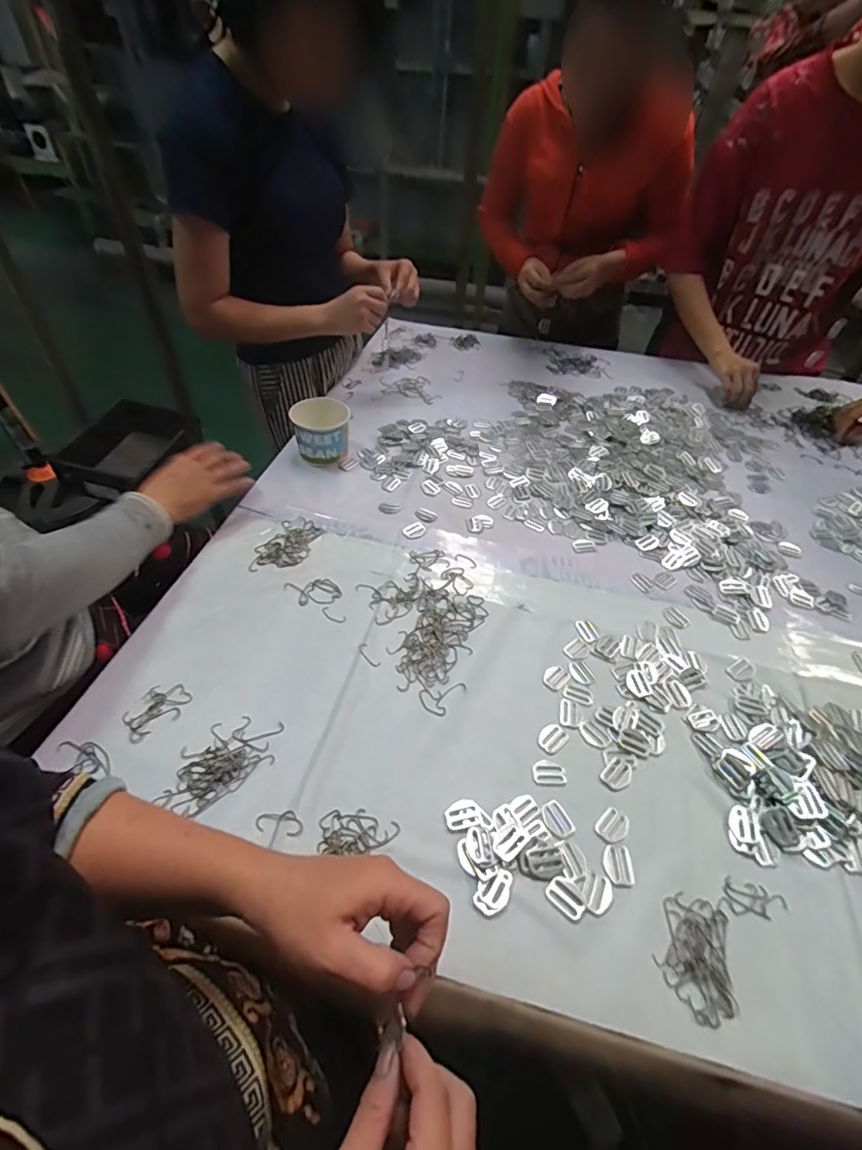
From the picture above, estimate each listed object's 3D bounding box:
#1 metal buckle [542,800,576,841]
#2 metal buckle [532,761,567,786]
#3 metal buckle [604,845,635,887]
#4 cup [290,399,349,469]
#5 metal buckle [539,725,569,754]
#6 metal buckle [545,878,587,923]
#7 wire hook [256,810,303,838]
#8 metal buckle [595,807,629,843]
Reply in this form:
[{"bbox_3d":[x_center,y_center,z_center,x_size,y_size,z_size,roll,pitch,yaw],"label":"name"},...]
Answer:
[{"bbox_3d":[0.115,0.225,0.469,0.025,0.004,0.034,-19,50,-21],"label":"metal buckle"},{"bbox_3d":[0.116,0.193,0.500,0.031,0.004,0.023,1,46,-3],"label":"metal buckle"},{"bbox_3d":[0.164,0.252,0.446,0.024,0.004,0.031,5,46,1],"label":"metal buckle"},{"bbox_3d":[-0.174,-0.226,0.819,0.086,0.078,0.082,2,46,-2],"label":"cup"},{"bbox_3d":[0.126,0.167,0.525,0.025,0.004,0.032,34,53,26],"label":"metal buckle"},{"bbox_3d":[0.114,0.268,0.428,0.031,0.004,0.023,35,53,27],"label":"metal buckle"},{"bbox_3d":[-0.134,0.219,0.455,0.041,0.004,0.021,6,46,2],"label":"wire hook"},{"bbox_3d":[0.167,0.229,0.468,0.024,0.004,0.031,34,53,26],"label":"metal buckle"}]

